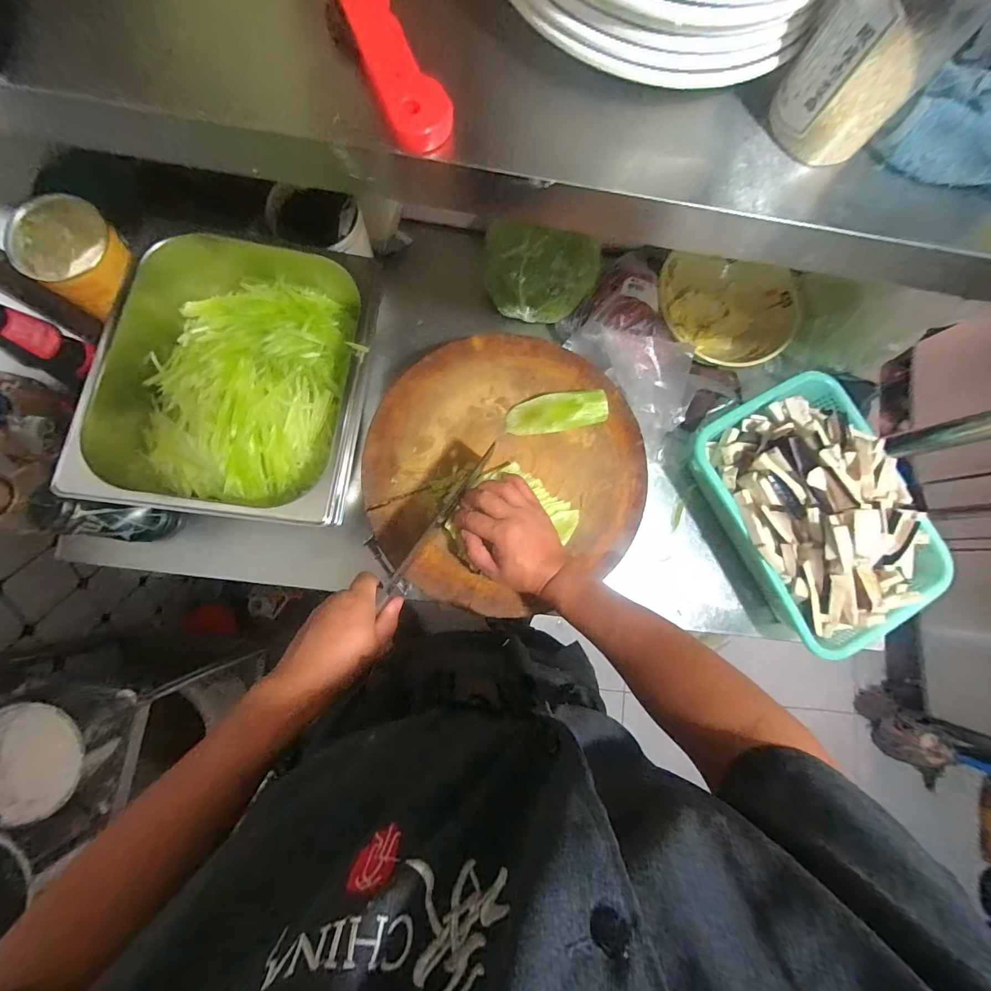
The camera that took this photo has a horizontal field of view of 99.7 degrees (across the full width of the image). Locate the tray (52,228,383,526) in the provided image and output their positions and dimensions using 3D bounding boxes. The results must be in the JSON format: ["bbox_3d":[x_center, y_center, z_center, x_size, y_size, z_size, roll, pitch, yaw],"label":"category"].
[{"bbox_3d":[-0.287,-0.150,0.496,0.261,0.095,0.346,7,81,-3],"label":"tray"}]

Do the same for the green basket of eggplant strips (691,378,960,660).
[{"bbox_3d":[0.438,0.020,0.568,0.231,0.154,0.345,-28,84,-7],"label":"green basket of eggplant strips"}]

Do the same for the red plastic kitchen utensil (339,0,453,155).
[{"bbox_3d":[-0.067,-0.276,0.248,0.037,0.017,0.153,-20,84,-7],"label":"red plastic kitchen utensil"}]

